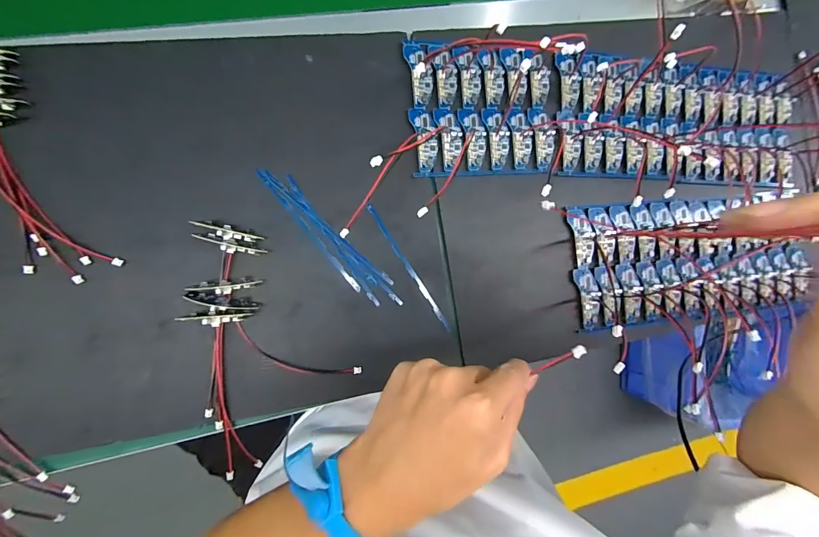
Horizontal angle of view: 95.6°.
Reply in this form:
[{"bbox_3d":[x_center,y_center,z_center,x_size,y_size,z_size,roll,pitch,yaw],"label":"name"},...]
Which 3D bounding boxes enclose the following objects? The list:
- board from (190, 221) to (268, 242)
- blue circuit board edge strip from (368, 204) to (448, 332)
[{"bbox_3d":[-0.167,-0.033,0.344,0.063,0.024,0.012,14,91,-27],"label":"board"},{"bbox_3d":[0.000,0.000,0.382,0.007,0.007,0.150,-33,94,-8],"label":"blue circuit board edge strip"}]

